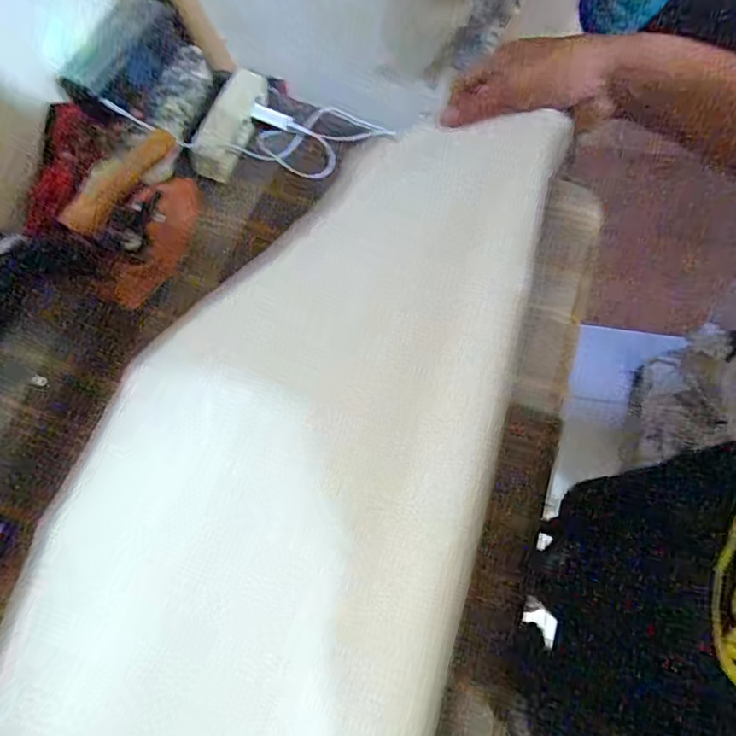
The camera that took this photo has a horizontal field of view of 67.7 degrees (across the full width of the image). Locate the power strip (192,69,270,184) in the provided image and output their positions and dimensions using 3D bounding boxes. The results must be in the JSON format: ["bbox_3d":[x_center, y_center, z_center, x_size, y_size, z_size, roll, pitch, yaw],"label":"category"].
[{"bbox_3d":[-0.194,-0.341,0.769,0.062,0.031,0.187,22,69,-12],"label":"power strip"}]

